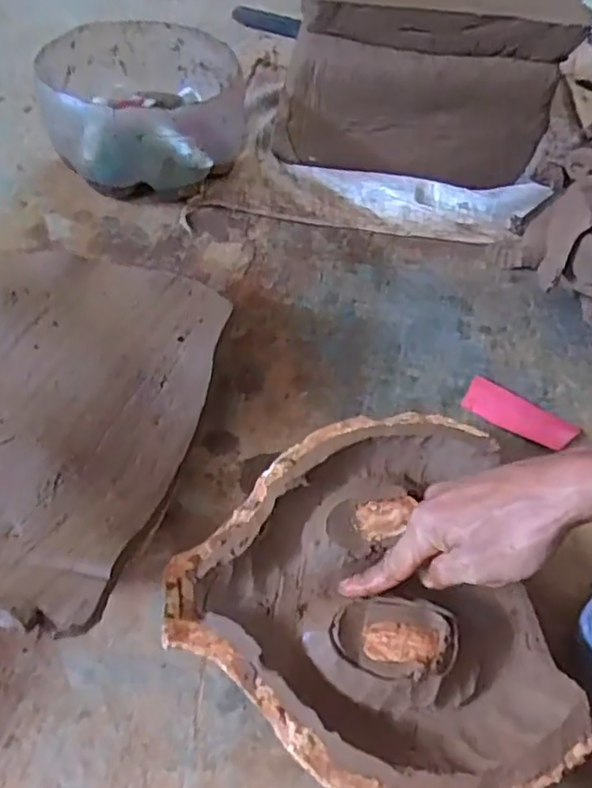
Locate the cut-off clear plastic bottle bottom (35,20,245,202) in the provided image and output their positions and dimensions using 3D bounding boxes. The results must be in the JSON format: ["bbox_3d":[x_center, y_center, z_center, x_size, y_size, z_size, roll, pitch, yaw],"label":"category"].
[{"bbox_3d":[-0.190,-0.368,0.796,0.224,0.130,0.258,-5,53,-10],"label":"cut-off clear plastic bottle bottom"}]

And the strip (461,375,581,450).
[{"bbox_3d":[0.221,0.021,0.610,0.108,0.006,0.045,29,60,13],"label":"strip"}]

